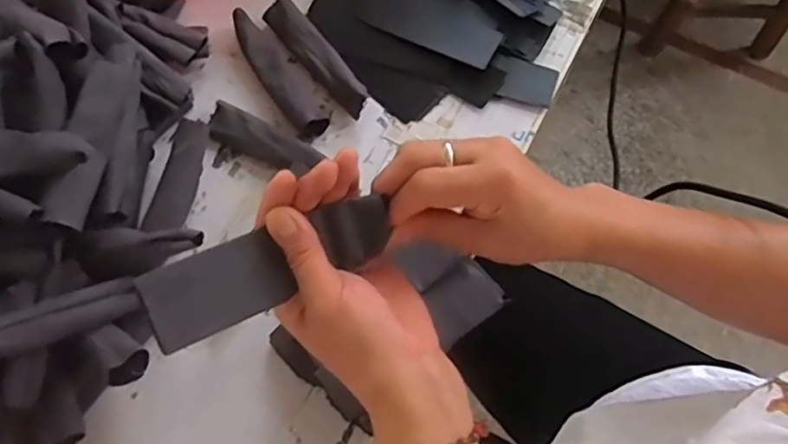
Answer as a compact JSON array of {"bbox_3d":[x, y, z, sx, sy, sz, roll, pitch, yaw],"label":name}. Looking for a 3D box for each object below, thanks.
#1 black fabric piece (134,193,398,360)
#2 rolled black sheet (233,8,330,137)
[{"bbox_3d":[-0.068,0.024,0.353,0.139,0.021,0.041,-23,72,-16],"label":"black fabric piece"},{"bbox_3d":[-0.112,-0.145,0.608,0.040,0.029,0.152,-32,74,-8],"label":"rolled black sheet"}]

